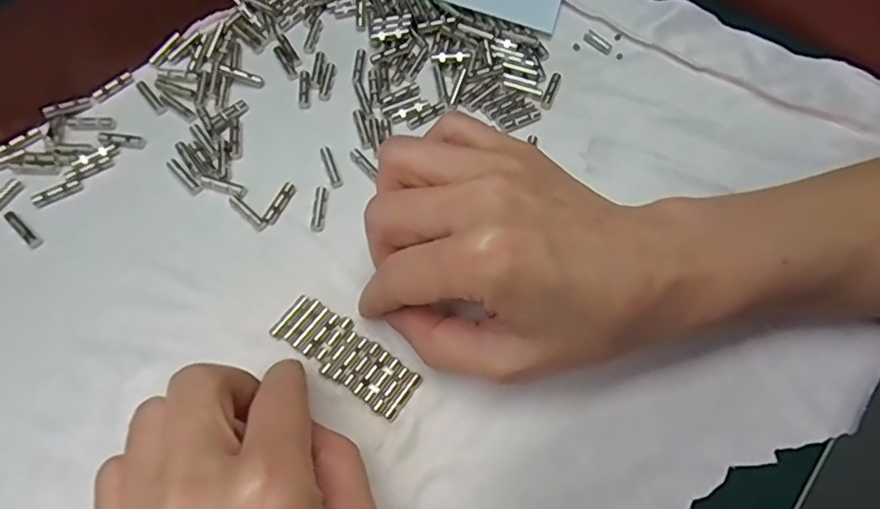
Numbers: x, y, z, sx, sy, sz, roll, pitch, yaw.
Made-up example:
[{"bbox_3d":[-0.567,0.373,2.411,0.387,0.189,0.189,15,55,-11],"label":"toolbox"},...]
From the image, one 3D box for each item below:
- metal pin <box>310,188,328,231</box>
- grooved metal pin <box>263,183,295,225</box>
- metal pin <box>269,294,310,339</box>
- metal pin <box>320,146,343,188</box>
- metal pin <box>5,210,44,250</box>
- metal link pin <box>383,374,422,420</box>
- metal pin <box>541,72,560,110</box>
[{"bbox_3d":[-0.053,-0.020,0.256,0.005,0.004,0.021,4,65,-1],"label":"metal pin"},{"bbox_3d":[-0.070,-0.023,0.256,0.005,0.004,0.021,23,66,7],"label":"grooved metal pin"},{"bbox_3d":[-0.060,0.025,0.234,0.005,0.004,0.020,36,69,12],"label":"metal pin"},{"bbox_3d":[-0.049,-0.040,0.265,0.005,0.004,0.022,-19,68,-12],"label":"metal pin"},{"bbox_3d":[-0.177,-0.011,0.247,0.022,0.004,0.005,41,70,14],"label":"metal pin"},{"bbox_3d":[-0.014,0.053,0.220,0.004,0.004,0.020,35,68,12],"label":"metal link pin"},{"bbox_3d":[0.055,-0.081,0.288,0.005,0.004,0.022,19,66,5],"label":"metal pin"}]

